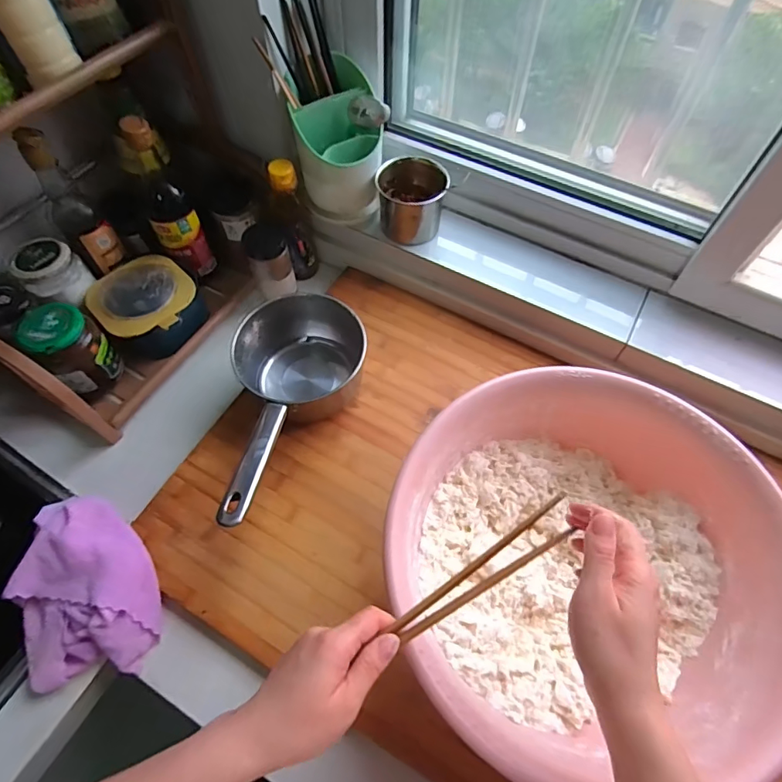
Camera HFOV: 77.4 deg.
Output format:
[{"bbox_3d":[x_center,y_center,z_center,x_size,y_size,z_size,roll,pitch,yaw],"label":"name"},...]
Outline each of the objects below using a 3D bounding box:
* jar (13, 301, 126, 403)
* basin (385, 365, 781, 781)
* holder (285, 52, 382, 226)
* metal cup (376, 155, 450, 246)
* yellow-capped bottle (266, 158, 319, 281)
[{"bbox_3d":[-0.361,-0.047,0.556,0.059,0.100,0.067,32,65,17],"label":"jar"},{"bbox_3d":[0.179,0.149,0.451,0.344,0.124,0.319,16,61,8],"label":"basin"},{"bbox_3d":[-0.073,-0.322,0.648,0.108,0.153,0.106,-7,60,-4],"label":"holder"},{"bbox_3d":[0.029,-0.259,0.666,0.086,0.074,0.086,0,60,0],"label":"metal cup"},{"bbox_3d":[-0.137,-0.234,0.672,0.048,0.158,0.054,-39,67,-20],"label":"yellow-capped bottle"}]

